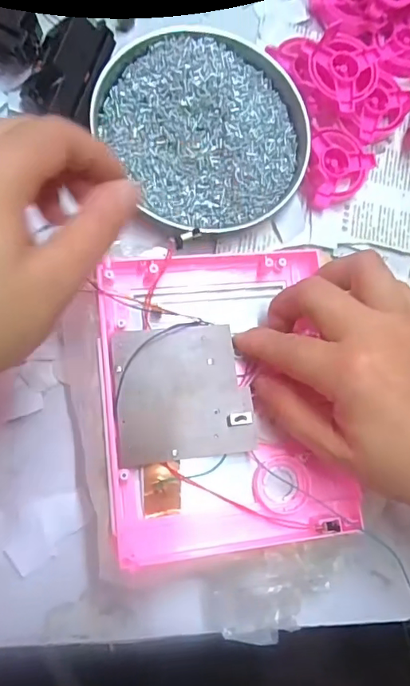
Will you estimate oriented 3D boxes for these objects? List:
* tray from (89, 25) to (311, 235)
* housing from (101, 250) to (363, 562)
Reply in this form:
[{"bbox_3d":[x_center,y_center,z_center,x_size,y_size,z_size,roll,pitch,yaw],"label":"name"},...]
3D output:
[{"bbox_3d":[0.003,-0.140,0.328,0.123,0.013,0.133,1,83,-9],"label":"tray"},{"bbox_3d":[0.011,0.030,0.286,0.128,0.030,0.162,-5,87,-9],"label":"housing"}]

